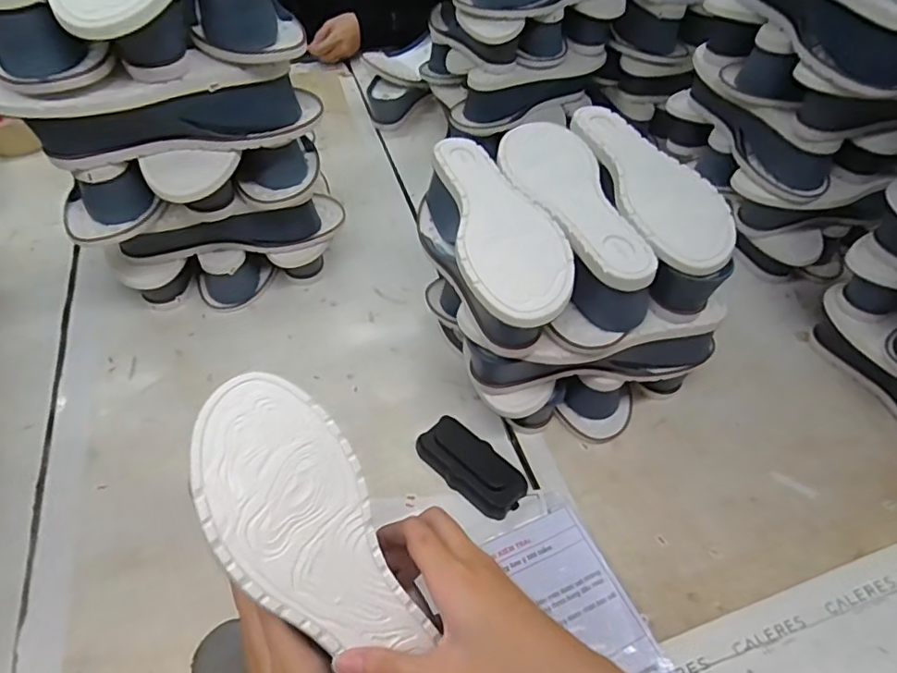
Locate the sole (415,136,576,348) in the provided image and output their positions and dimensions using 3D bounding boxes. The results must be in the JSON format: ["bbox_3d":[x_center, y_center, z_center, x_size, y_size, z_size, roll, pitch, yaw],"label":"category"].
[{"bbox_3d":[0.037,-0.085,0.498,0.093,0.064,0.233,-13,50,-13],"label":"sole"}]

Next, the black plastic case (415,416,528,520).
[{"bbox_3d":[0.022,0.122,0.533,0.107,0.023,0.051,37,57,27],"label":"black plastic case"}]

